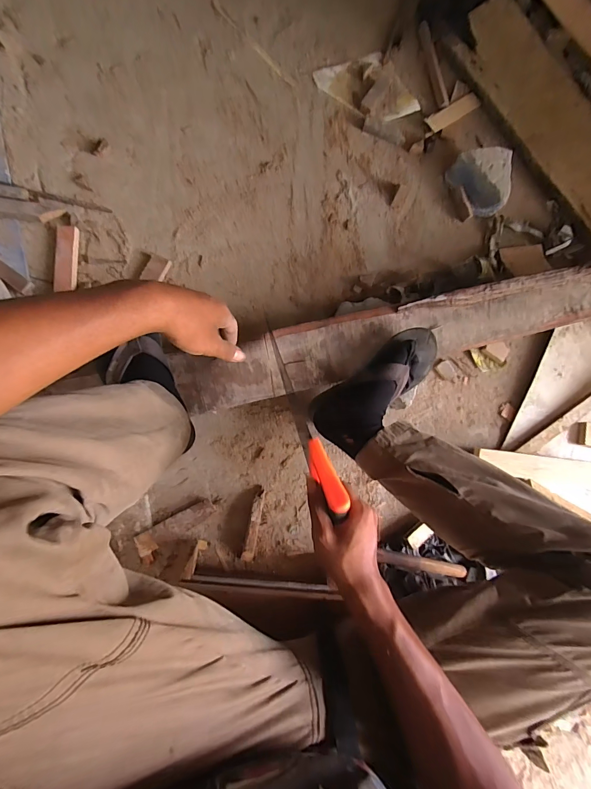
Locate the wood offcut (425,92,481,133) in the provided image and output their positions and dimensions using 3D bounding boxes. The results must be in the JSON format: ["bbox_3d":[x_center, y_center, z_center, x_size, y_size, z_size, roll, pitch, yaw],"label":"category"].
[{"bbox_3d":[0.388,-0.689,0.870,0.160,0.008,0.043,-35,89,-8],"label":"wood offcut"}]

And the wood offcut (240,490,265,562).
[{"bbox_3d":[-0.080,0.259,0.692,0.024,0.025,0.132,13,83,-5],"label":"wood offcut"}]

